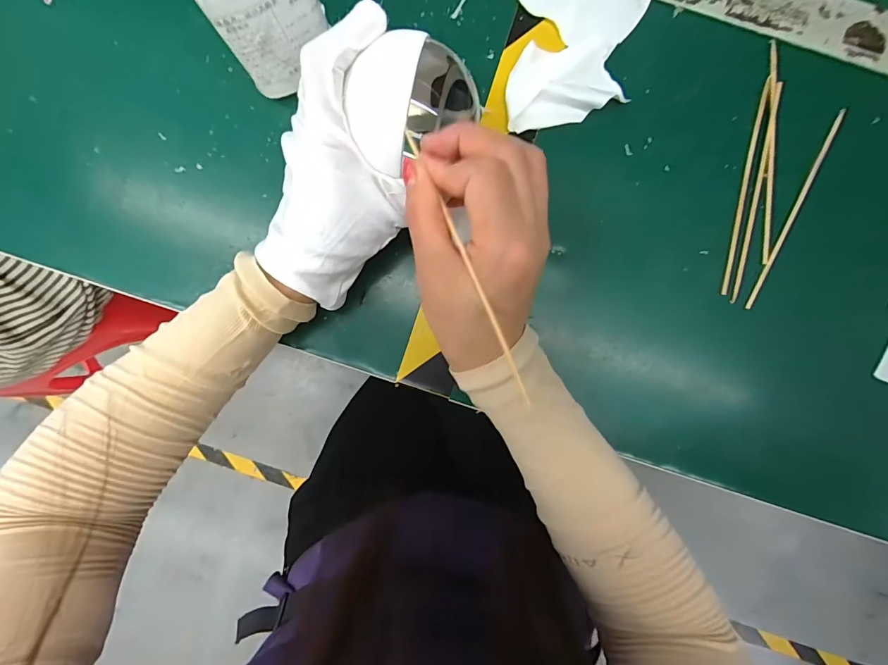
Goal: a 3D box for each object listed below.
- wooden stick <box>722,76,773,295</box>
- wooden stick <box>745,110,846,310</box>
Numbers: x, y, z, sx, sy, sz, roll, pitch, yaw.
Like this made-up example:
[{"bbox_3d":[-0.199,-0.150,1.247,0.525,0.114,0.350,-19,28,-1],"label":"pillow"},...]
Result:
[{"bbox_3d":[0.203,-0.099,0.267,0.006,0.006,0.146,12,89,0],"label":"wooden stick"},{"bbox_3d":[0.237,-0.082,0.267,0.006,0.006,0.145,27,89,1],"label":"wooden stick"}]

